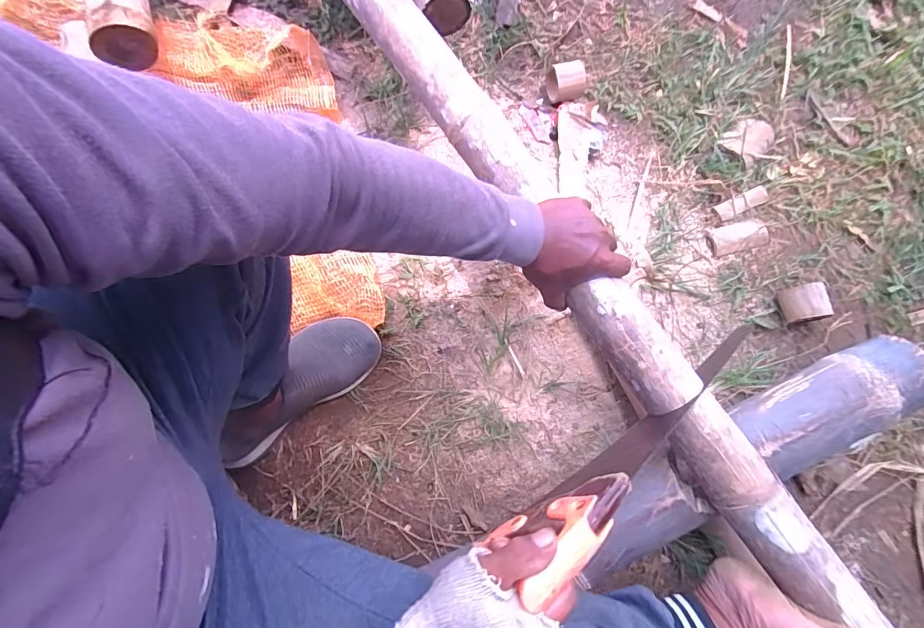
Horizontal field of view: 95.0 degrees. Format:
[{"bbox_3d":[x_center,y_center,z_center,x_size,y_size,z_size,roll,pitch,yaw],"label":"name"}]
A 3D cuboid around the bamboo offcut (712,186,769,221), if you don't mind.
[{"bbox_3d":[0.495,-0.195,0.749,0.102,0.006,0.030,-24,78,-4],"label":"bamboo offcut"}]

